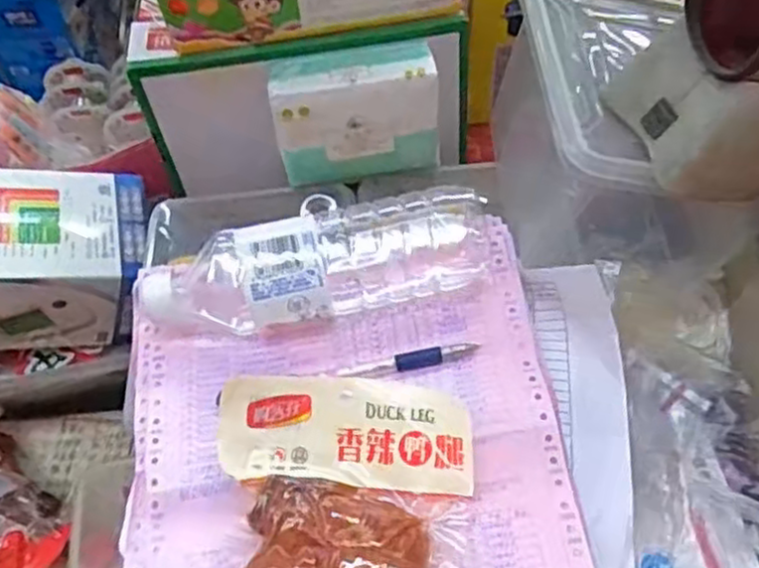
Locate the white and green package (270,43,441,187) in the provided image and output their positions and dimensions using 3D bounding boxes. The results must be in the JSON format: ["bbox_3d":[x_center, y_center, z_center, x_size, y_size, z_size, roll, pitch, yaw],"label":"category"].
[{"bbox_3d":[-0.015,-0.124,0.538,0.112,0.086,0.045,-7,56,0],"label":"white and green package"}]

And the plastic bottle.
[{"bbox_3d":[-0.032,-0.010,0.460,0.214,0.061,0.060,-11,57,-2],"label":"plastic bottle"}]

